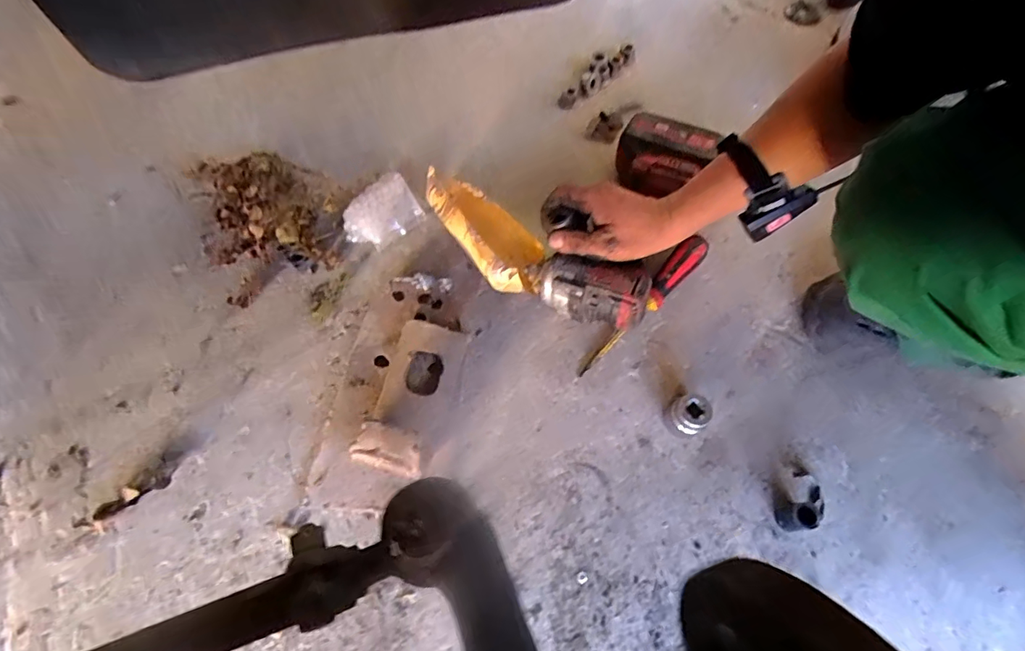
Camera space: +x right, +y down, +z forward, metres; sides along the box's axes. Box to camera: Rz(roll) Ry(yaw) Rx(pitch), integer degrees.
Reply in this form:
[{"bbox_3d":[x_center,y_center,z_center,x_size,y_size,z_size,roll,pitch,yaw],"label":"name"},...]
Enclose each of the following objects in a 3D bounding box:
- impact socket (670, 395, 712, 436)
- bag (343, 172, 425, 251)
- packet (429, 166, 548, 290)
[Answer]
[{"bbox_3d":[0.179,0.091,0.493,0.032,0.043,0.031,0,66,0],"label":"impact socket"},{"bbox_3d":[-0.161,-0.142,0.601,0.063,0.040,0.102,35,71,14],"label":"bag"},{"bbox_3d":[-0.035,-0.115,0.580,0.088,0.059,0.187,-40,72,-16],"label":"packet"}]

